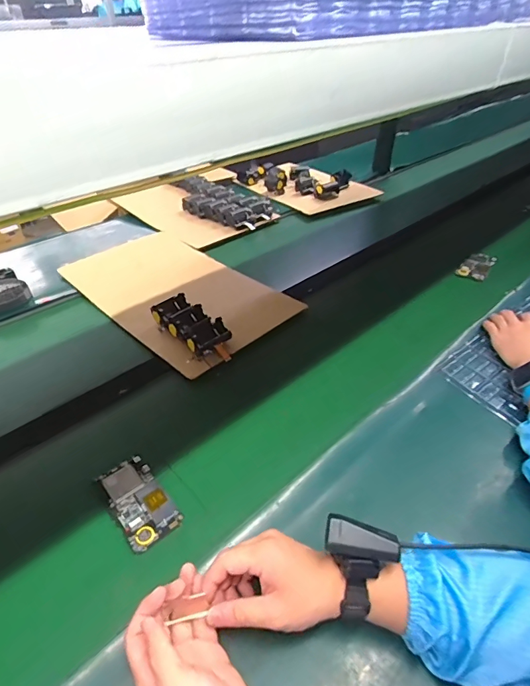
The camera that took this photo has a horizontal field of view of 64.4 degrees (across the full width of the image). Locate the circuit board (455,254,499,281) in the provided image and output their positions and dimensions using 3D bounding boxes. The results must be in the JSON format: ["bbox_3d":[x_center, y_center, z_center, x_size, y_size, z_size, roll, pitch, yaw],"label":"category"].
[{"bbox_3d":[0.502,-0.183,0.996,0.066,0.014,0.115,23,50,30],"label":"circuit board"}]

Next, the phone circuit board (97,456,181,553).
[{"bbox_3d":[-0.161,0.198,0.533,0.064,0.011,0.124,-28,46,-29],"label":"phone circuit board"}]

